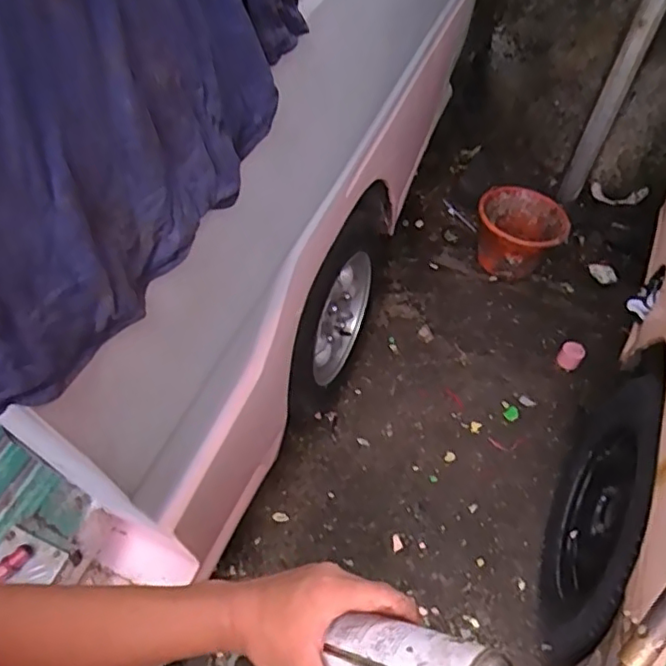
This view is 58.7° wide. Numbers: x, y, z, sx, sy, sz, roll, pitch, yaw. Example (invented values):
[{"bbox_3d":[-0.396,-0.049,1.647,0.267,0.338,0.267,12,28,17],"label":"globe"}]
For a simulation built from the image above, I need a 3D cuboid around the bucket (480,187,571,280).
[{"bbox_3d":[0.584,-0.312,1.871,0.258,0.205,0.258,2,51,-3],"label":"bucket"}]

